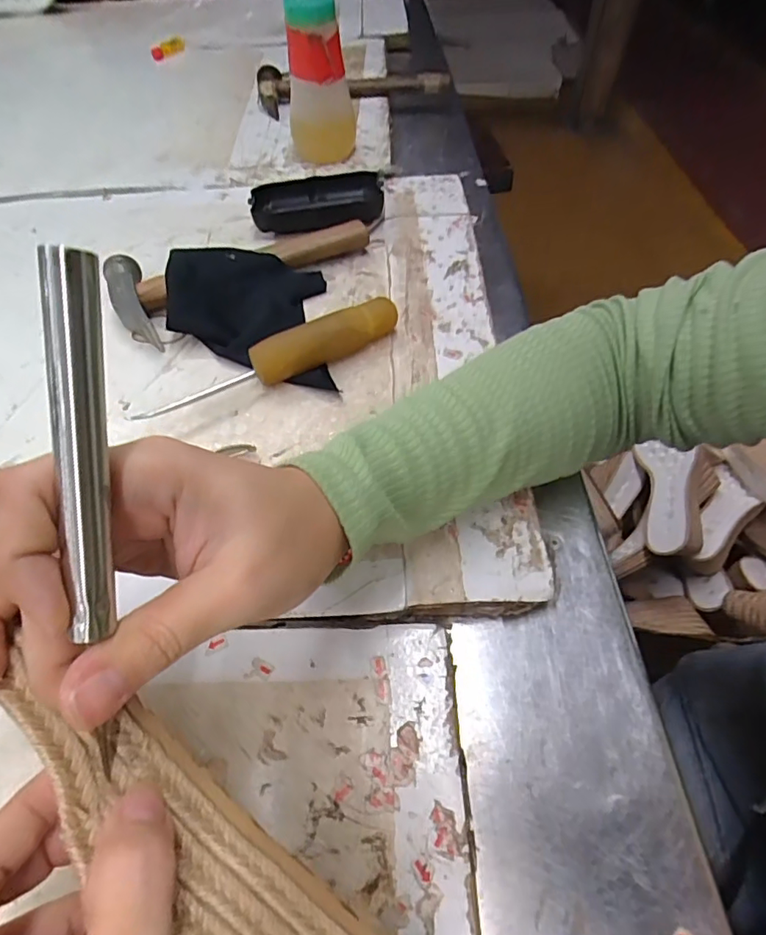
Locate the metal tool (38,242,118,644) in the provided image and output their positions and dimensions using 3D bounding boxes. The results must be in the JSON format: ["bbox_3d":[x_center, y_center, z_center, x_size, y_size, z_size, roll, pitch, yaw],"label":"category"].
[{"bbox_3d":[-0.078,-0.004,0.135,0.009,0.098,0.011,3,10,5],"label":"metal tool"}]

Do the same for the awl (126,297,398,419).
[{"bbox_3d":[-0.068,-0.069,0.340,0.174,0.028,0.021,-26,56,-15],"label":"awl"}]

